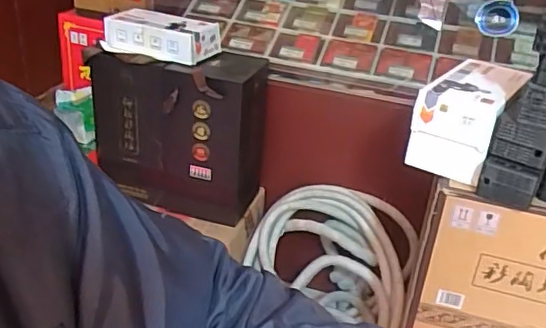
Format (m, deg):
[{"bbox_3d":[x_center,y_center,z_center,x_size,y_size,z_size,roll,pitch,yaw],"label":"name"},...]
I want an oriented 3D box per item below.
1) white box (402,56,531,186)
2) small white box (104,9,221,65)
[{"bbox_3d":[0.324,-0.078,0.946,0.120,0.127,0.222,21,33,27],"label":"white box"},{"bbox_3d":[-0.248,-0.289,1.256,0.230,0.078,0.135,15,30,18],"label":"small white box"}]

